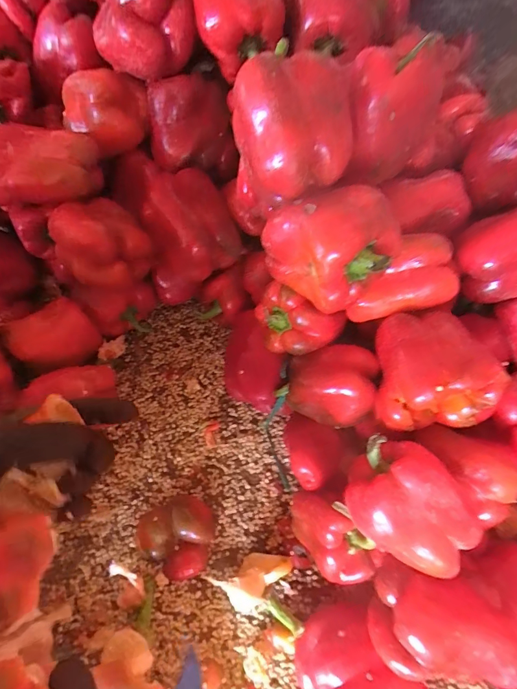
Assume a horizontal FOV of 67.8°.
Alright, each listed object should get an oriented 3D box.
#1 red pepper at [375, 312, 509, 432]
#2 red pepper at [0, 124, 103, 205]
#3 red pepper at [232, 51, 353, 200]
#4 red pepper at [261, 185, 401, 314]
[{"bbox_3d":[0.150,0.016,0.341,0.086,0.065,0.104,-4,65,-4],"label":"red pepper"},{"bbox_3d":[-0.261,-0.208,0.454,0.131,0.057,0.084,-9,66,-6],"label":"red pepper"},{"bbox_3d":[0.027,-0.178,0.309,0.092,0.062,0.097,-2,65,-3],"label":"red pepper"},{"bbox_3d":[0.061,-0.092,0.330,0.085,0.082,0.098,-33,71,-16],"label":"red pepper"}]

